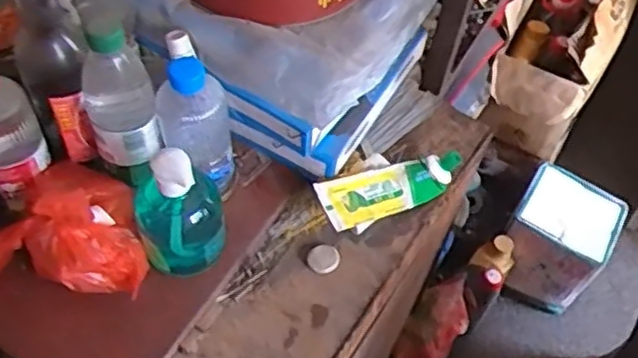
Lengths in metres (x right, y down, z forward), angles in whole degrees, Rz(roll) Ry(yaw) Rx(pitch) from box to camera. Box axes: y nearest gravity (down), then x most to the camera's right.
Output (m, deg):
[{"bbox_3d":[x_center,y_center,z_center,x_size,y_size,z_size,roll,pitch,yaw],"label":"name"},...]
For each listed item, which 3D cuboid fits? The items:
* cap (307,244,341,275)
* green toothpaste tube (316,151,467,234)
[{"bbox_3d":[0.005,0.086,0.736,0.034,0.009,0.033,2,53,-3],"label":"cap"},{"bbox_3d":[0.080,0.008,0.757,0.175,0.038,0.057,-22,58,-19],"label":"green toothpaste tube"}]

